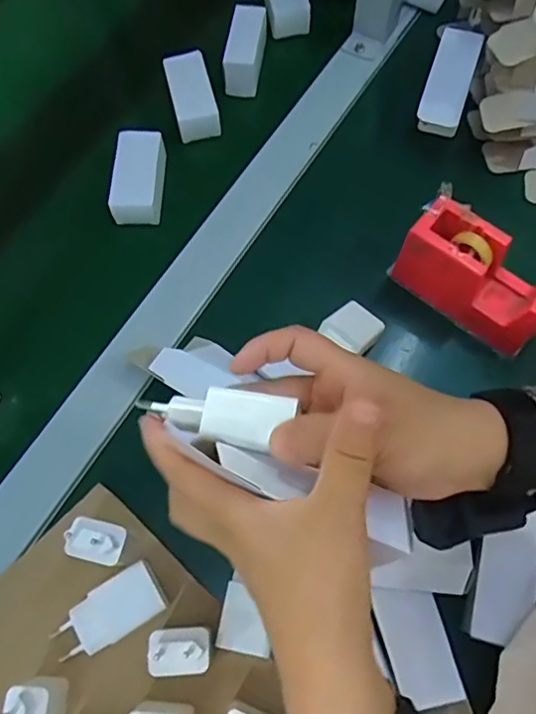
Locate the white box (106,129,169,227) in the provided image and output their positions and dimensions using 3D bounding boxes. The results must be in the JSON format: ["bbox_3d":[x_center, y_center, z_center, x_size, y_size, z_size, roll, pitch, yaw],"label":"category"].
[{"bbox_3d":[-0.129,-0.179,0.566,0.048,0.025,0.095,0,68,0],"label":"white box"}]

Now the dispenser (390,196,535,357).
[{"bbox_3d":[0.177,-0.065,0.488,0.127,0.085,0.050,38,73,14],"label":"dispenser"}]

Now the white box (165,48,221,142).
[{"bbox_3d":[-0.082,-0.281,0.611,0.043,0.030,0.095,-14,69,-6],"label":"white box"}]

